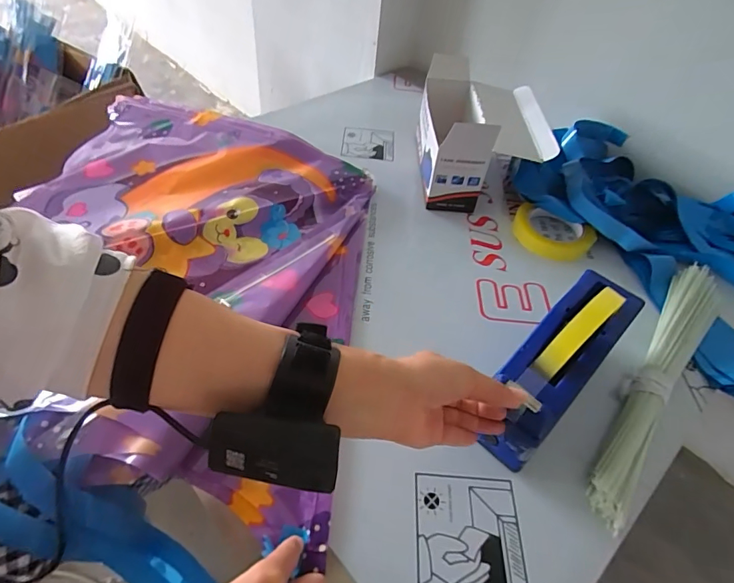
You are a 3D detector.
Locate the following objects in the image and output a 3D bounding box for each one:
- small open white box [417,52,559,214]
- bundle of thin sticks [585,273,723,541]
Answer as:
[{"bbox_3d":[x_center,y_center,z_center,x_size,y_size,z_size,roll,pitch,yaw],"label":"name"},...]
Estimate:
[{"bbox_3d":[0.172,-0.254,0.689,0.170,0.141,0.255,3,50,-3],"label":"small open white box"},{"bbox_3d":[0.334,0.090,0.489,0.056,0.026,0.387,33,54,21],"label":"bundle of thin sticks"}]

